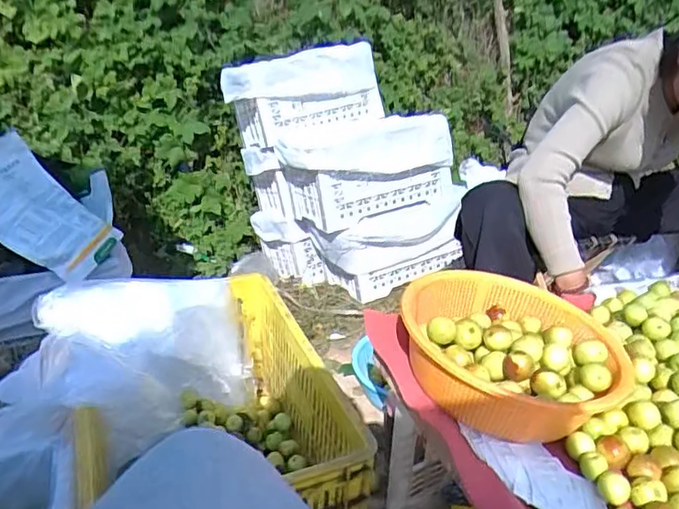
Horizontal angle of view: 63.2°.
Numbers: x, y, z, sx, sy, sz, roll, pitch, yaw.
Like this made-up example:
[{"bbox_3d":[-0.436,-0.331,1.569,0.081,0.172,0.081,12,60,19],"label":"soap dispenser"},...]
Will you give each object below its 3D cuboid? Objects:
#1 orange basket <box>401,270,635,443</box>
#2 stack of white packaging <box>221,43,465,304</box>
[{"bbox_3d":[0.206,0.109,0.675,0.243,0.086,0.252,1,26,-1],"label":"orange basket"},{"bbox_3d":[-0.019,-0.253,1.753,0.517,0.660,0.625,-11,29,-25],"label":"stack of white packaging"}]

